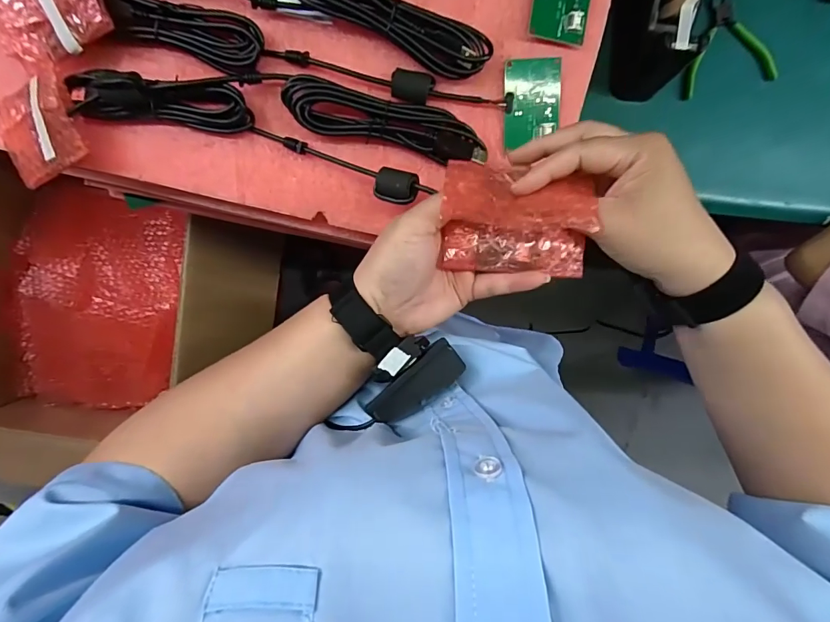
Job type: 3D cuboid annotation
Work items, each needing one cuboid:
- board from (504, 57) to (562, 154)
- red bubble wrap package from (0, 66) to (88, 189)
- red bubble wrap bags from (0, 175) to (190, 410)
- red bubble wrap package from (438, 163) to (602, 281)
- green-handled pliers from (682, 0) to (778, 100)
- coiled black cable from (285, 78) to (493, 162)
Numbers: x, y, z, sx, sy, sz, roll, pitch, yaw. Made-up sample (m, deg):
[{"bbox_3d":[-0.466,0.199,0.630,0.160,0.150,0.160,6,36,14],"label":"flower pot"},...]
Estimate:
[{"bbox_3d":[0.095,-0.169,0.348,0.045,0.004,0.064,-3,104,1],"label":"board"},{"bbox_3d":[-0.308,-0.148,0.350,0.090,0.013,0.068,-12,102,25],"label":"red bubble wrap package"},{"bbox_3d":[-0.519,-0.018,0.706,0.261,0.065,0.375,11,97,-3],"label":"red bubble wrap bags"},{"bbox_3d":[0.067,-0.062,0.282,0.095,0.046,0.072,4,97,-2],"label":"red bubble wrap package"},{"bbox_3d":[0.383,-0.331,0.528,0.106,0.017,0.110,-13,98,0],"label":"green-handled pliers"},{"bbox_3d":[-0.023,-0.151,0.341,0.163,0.016,0.040,13,97,-3],"label":"coiled black cable"}]

